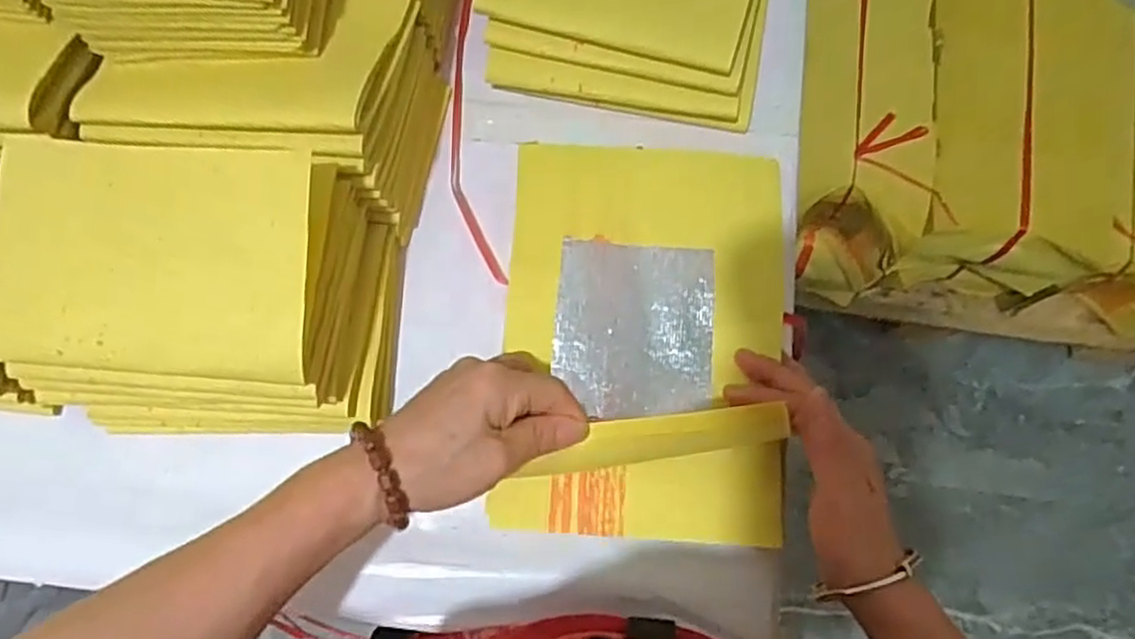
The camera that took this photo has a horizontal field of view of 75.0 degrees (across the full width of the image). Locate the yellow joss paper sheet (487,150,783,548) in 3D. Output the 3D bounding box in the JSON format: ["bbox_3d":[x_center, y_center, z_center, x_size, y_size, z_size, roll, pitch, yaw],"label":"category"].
[{"bbox_3d":[0.043,0.001,0.401,0.155,0.057,0.224,3,76,0],"label":"yellow joss paper sheet"}]

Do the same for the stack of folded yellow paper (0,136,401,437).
[{"bbox_3d":[-0.192,-0.011,0.387,0.178,0.114,0.127,2,76,0],"label":"stack of folded yellow paper"}]

